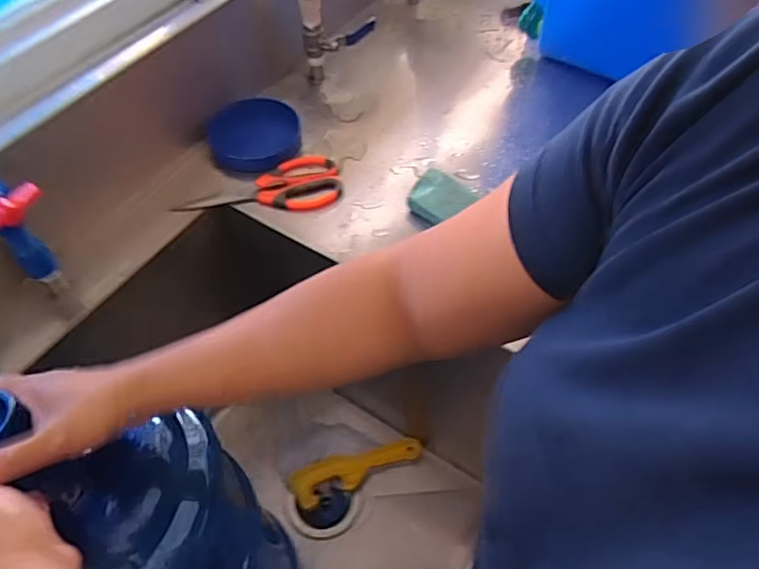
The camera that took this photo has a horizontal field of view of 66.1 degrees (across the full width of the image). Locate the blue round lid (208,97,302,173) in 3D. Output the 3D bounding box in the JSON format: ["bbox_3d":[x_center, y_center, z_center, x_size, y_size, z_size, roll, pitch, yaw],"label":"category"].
[{"bbox_3d":[-0.163,-0.199,0.764,0.117,0.032,0.120,-7,54,-3],"label":"blue round lid"}]

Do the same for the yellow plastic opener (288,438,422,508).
[{"bbox_3d":[-0.035,0.274,0.887,0.202,0.027,0.053,-22,56,-14],"label":"yellow plastic opener"}]

